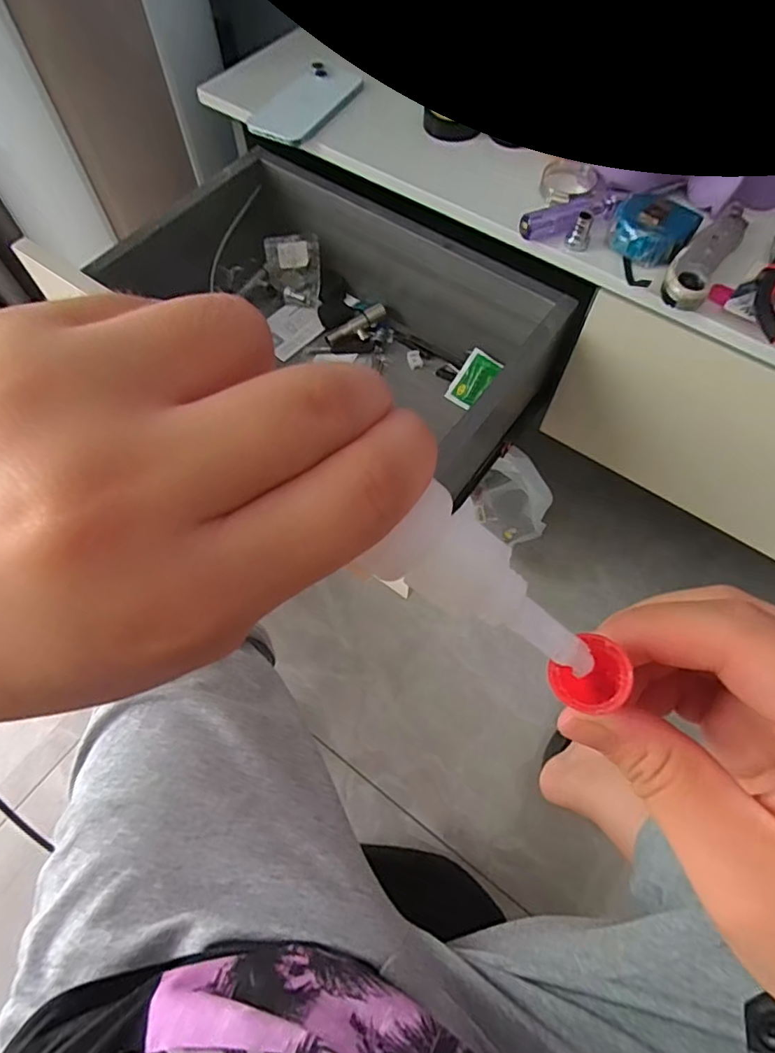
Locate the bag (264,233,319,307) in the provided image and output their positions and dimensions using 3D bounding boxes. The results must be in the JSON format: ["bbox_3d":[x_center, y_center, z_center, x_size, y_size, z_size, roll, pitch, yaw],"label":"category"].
[{"bbox_3d":[-0.126,-0.339,0.706,0.071,0.084,0.016,3,26,4],"label":"bag"}]

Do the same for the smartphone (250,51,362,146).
[{"bbox_3d":[-0.087,-0.471,0.588,0.074,0.009,0.157,29,69,8],"label":"smartphone"}]

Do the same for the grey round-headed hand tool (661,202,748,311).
[{"bbox_3d":[0.283,-0.242,0.472,0.037,0.021,0.140,32,68,14],"label":"grey round-headed hand tool"}]

